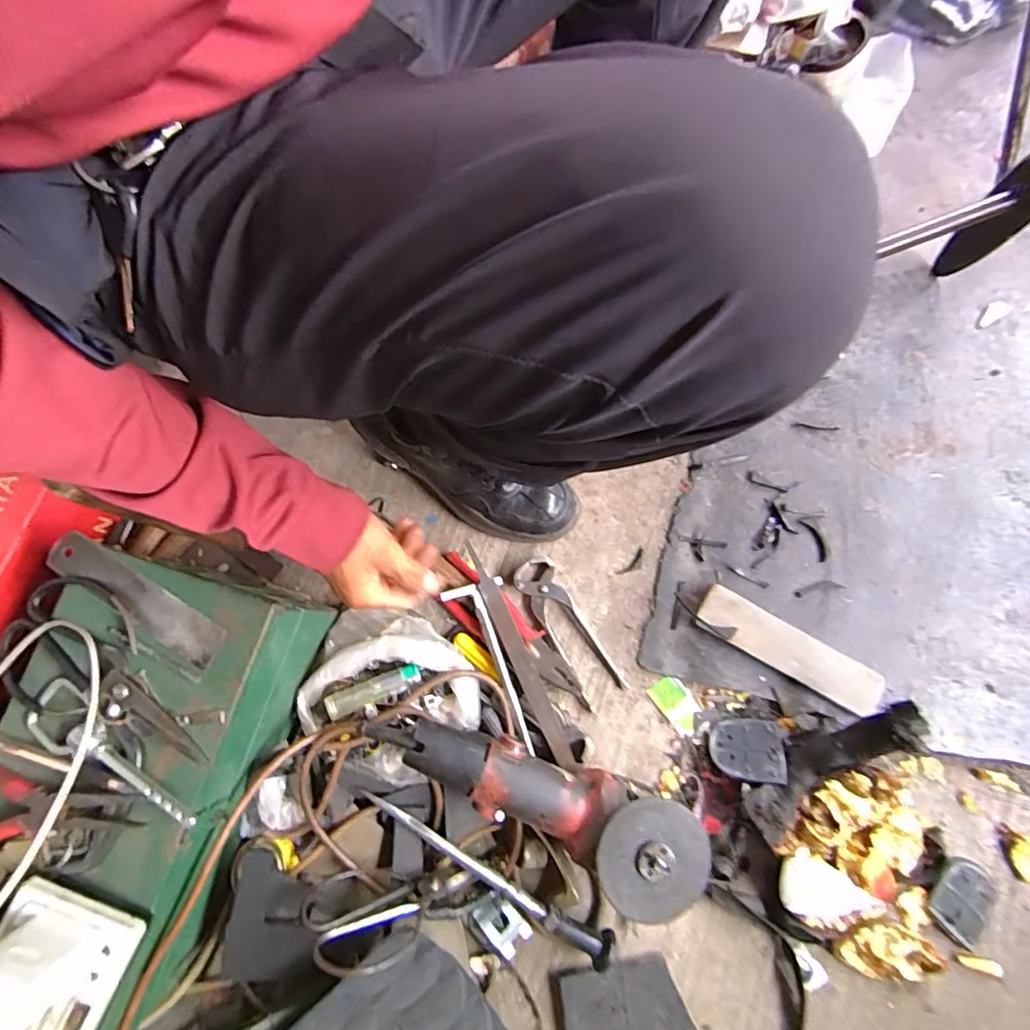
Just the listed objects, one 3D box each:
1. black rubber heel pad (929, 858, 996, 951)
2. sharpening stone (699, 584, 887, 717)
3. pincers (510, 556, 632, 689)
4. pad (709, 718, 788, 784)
[{"bbox_3d":[0.403,0.345,0.481,0.050,0.004,0.064,34,79,10],"label":"black rubber heel pad"},{"bbox_3d":[0.267,0.131,0.526,0.180,0.024,0.041,30,79,9],"label":"sharpening stone"},{"bbox_3d":[0.051,0.112,0.542,0.045,0.018,0.153,-30,76,-5],"label":"pincers"},{"bbox_3d":[0.218,0.221,0.506,0.063,0.004,0.054,-6,55,17],"label":"pad"}]

